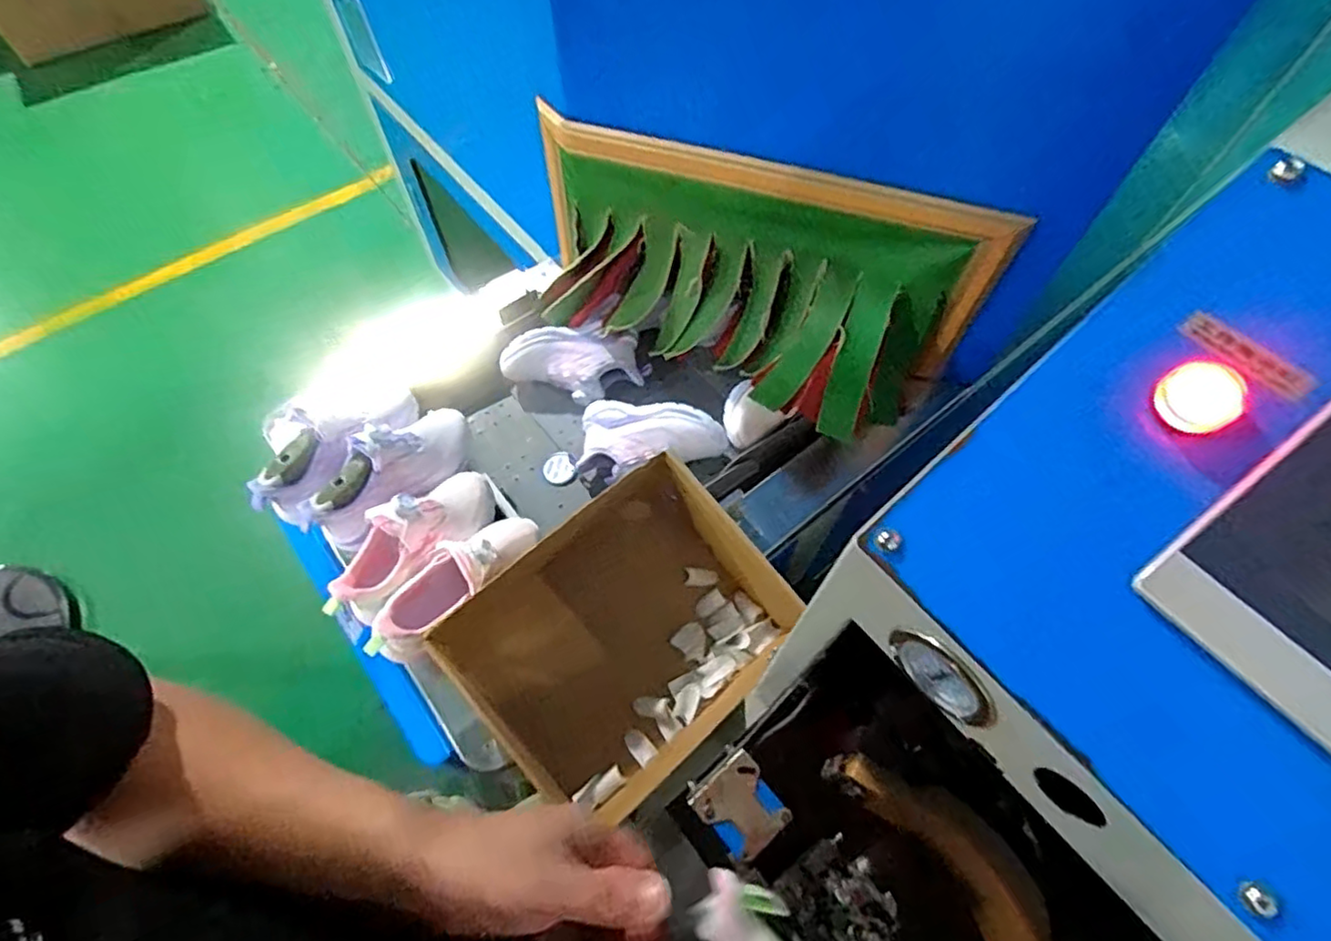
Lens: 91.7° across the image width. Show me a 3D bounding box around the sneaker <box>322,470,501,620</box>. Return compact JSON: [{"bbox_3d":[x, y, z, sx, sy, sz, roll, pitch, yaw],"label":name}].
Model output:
[{"bbox_3d":[-0.284,0.071,0.740,0.091,0.094,0.233,32,50,15],"label":"sneaker"}]

